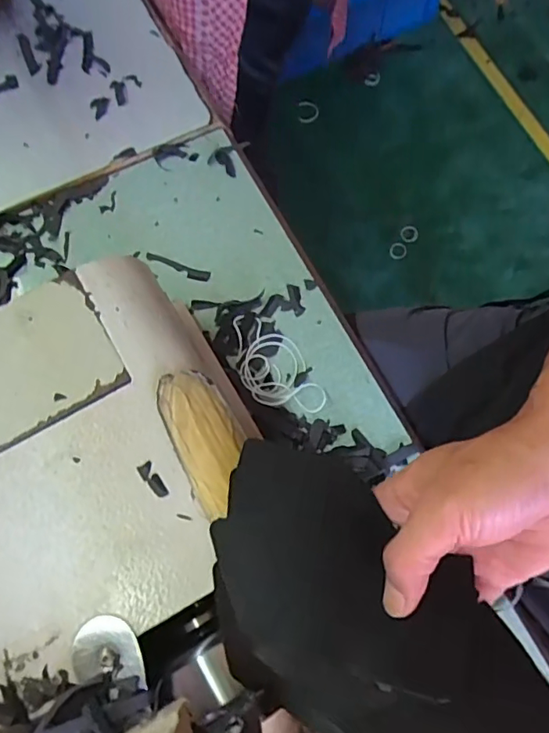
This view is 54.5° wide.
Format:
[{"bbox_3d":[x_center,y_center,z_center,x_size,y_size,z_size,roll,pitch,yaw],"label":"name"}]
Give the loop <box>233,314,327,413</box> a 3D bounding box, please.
[{"bbox_3d":[-0.003,-0.001,0.489,0.059,0.009,0.112,-27,73,-10],"label":"loop"}]

